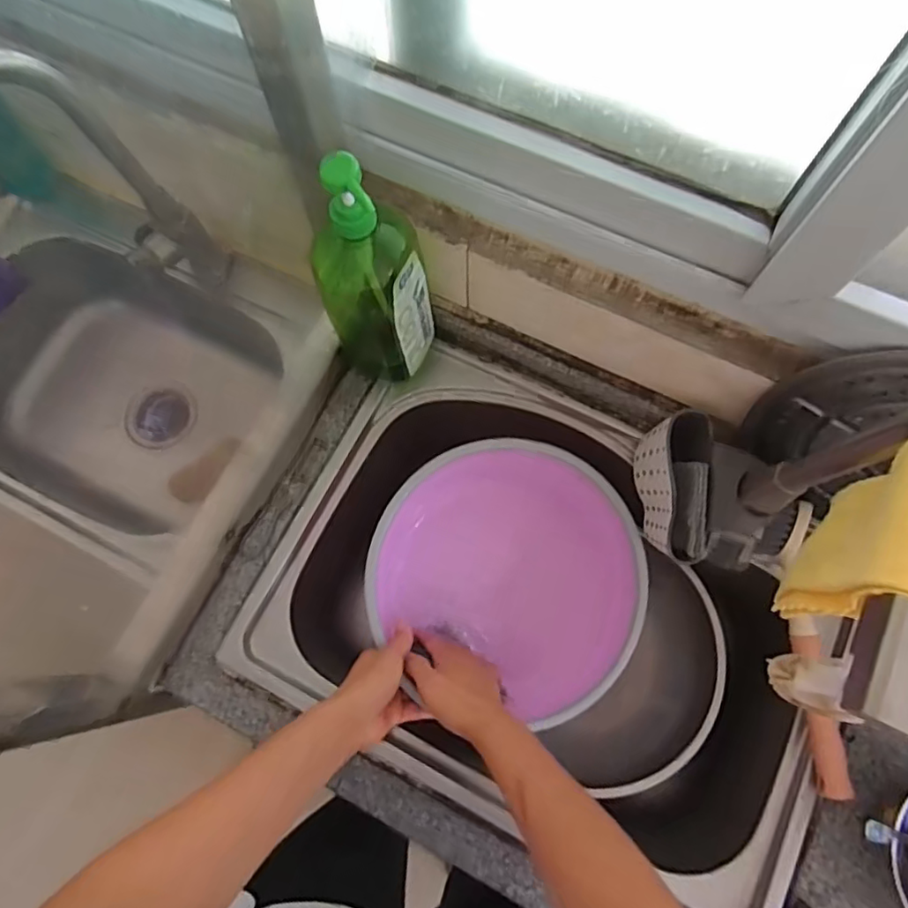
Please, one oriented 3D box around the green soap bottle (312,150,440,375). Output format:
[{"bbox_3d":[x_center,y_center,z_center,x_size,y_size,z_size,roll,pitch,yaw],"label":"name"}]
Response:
[{"bbox_3d":[-0.073,-0.171,0.563,0.092,0.290,0.092,22,75,8],"label":"green soap bottle"}]

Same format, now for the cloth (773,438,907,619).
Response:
[{"bbox_3d":[0.247,0.050,0.350,0.047,0.124,0.100,24,75,8],"label":"cloth"}]

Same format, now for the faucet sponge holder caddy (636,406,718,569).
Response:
[{"bbox_3d":[0.221,0.037,0.608,0.060,0.097,0.142,6,73,4],"label":"faucet sponge holder caddy"}]

